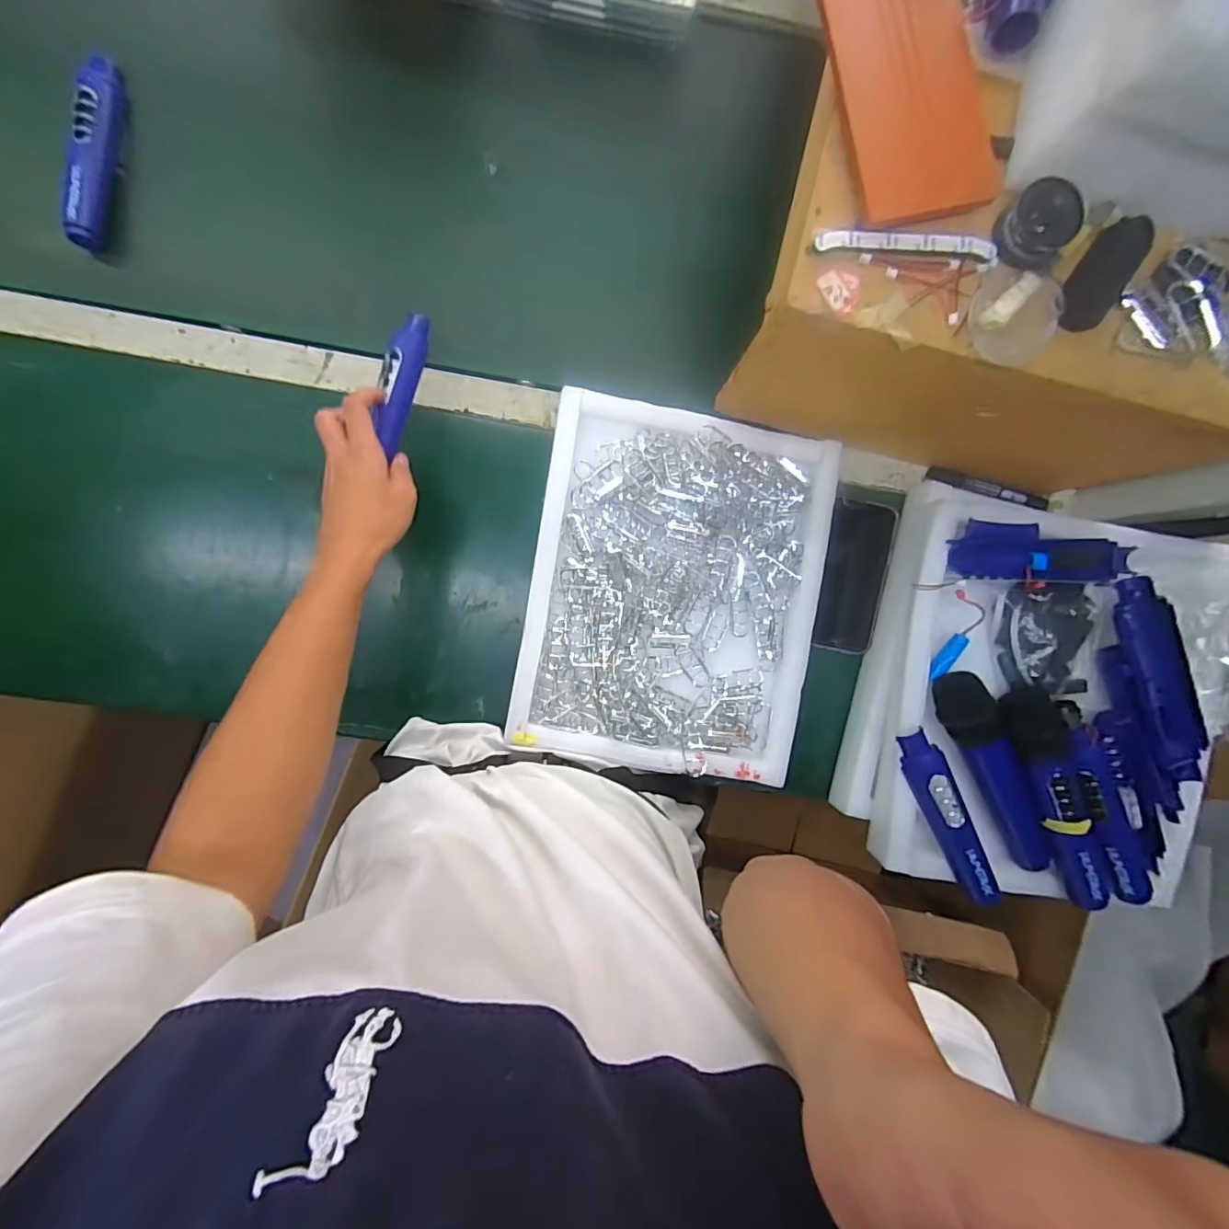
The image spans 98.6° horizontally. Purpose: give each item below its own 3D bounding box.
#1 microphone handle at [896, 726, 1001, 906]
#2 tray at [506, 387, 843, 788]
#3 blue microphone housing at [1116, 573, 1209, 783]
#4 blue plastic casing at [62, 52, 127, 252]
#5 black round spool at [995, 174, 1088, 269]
[{"bbox_3d":[0.307,0.189,0.486,0.036,0.020,0.167,-22,94,-3],"label":"microphone handle"},{"bbox_3d":[0.061,-0.022,0.537,0.279,0.047,0.343,9,92,-3],"label":"tray"},{"bbox_3d":[0.497,0.058,0.478,0.036,0.020,0.184,-21,94,-3],"label":"blue microphone housing"},{"bbox_3d":[-0.494,-0.441,0.500,0.029,0.027,0.175,9,92,-4],"label":"blue plastic casing"},{"bbox_3d":[0.280,-0.257,0.346,0.046,0.022,0.044,0,93,-4],"label":"black round spool"}]

